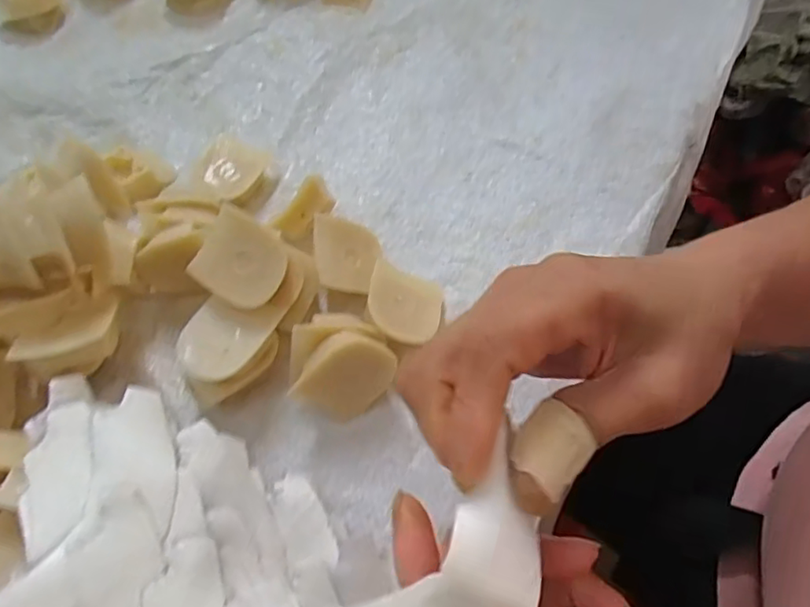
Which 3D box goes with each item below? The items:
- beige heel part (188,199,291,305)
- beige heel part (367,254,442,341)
[{"bbox_3d":[-0.078,-0.020,0.281,0.041,0.005,0.039,31,87,1],"label":"beige heel part"},{"bbox_3d":[0.000,-0.001,0.301,0.038,0.006,0.048,21,37,-7],"label":"beige heel part"}]

